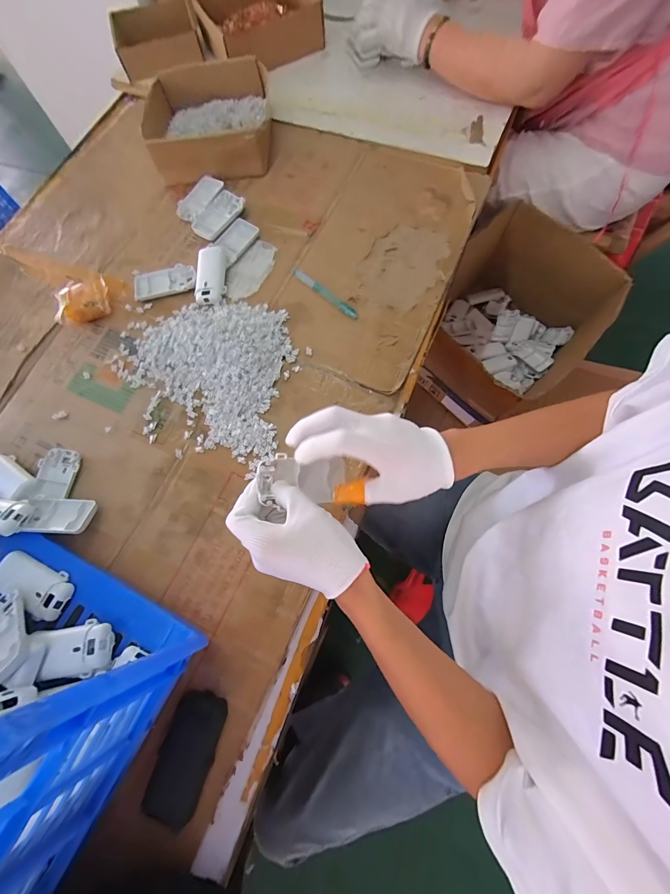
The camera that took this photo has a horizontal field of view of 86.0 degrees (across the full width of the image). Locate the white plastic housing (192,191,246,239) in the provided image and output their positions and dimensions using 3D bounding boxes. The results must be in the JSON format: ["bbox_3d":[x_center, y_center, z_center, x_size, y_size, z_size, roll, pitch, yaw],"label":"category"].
[{"bbox_3d":[-0.189,-0.378,0.589,0.050,0.023,0.098,33,77,9],"label":"white plastic housing"}]

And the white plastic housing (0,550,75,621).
[{"bbox_3d":[-0.343,0.156,0.404,0.091,0.018,0.046,23,76,7],"label":"white plastic housing"}]

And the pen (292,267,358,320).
[{"bbox_3d":[-0.015,-0.232,0.544,0.125,0.011,0.013,40,78,11],"label":"pen"}]

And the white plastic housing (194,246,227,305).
[{"bbox_3d":[-0.195,-0.266,0.561,0.045,0.028,0.092,-4,74,-1],"label":"white plastic housing"}]

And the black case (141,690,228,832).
[{"bbox_3d":[-0.153,0.319,0.369,0.052,0.038,0.110,14,74,6],"label":"black case"}]

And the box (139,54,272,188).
[{"bbox_3d":[-0.220,-0.586,0.644,0.204,0.065,0.204,-2,74,0],"label":"box"}]

